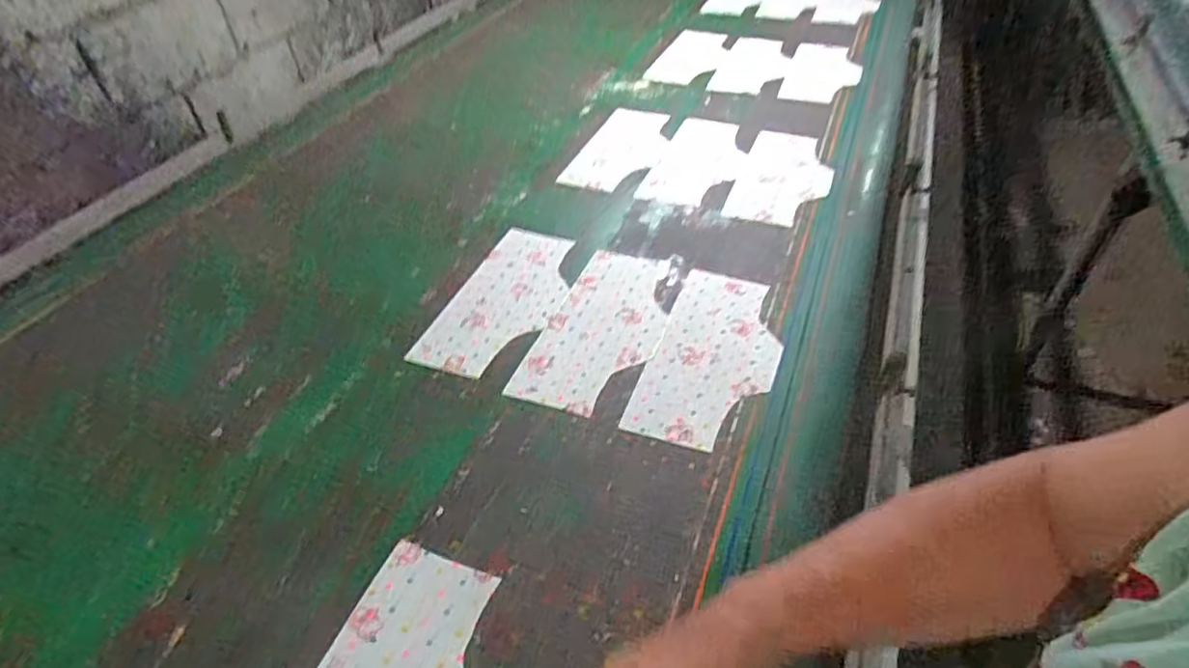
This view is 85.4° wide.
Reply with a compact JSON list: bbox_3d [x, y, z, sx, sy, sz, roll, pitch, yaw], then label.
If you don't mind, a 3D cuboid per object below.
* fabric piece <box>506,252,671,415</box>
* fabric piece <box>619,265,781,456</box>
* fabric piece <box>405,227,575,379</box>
[{"bbox_3d":[0.013,-0.013,0.861,0.148,0.005,0.306,14,46,18],"label":"fabric piece"},{"bbox_3d":[0.154,0.023,0.819,0.149,0.011,0.306,15,44,15],"label":"fabric piece"},{"bbox_3d":[-0.122,-0.056,0.909,0.143,0.011,0.298,16,47,20],"label":"fabric piece"}]

